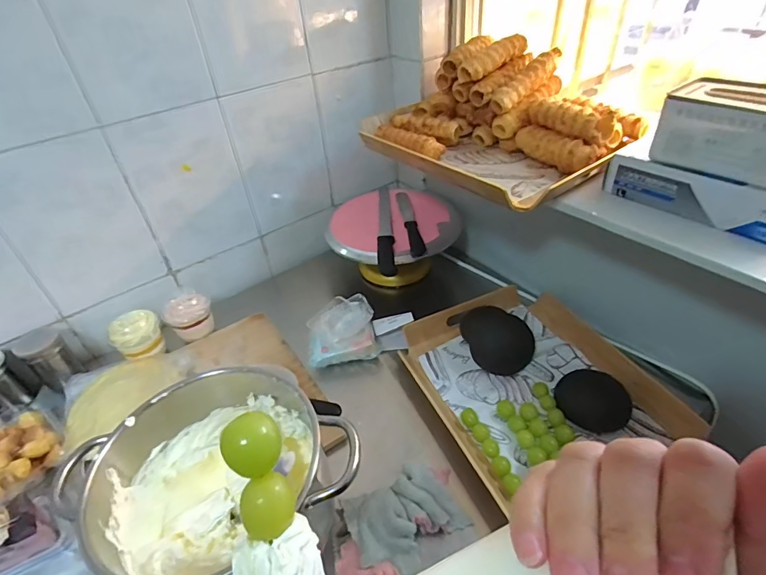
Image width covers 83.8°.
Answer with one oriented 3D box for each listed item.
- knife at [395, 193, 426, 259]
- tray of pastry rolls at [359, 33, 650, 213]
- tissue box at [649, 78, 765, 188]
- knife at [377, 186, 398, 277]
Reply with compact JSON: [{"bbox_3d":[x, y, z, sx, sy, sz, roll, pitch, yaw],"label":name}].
[{"bbox_3d":[0.058,-0.143,0.929,0.032,0.020,0.236,-7,39,-2],"label":"knife"},{"bbox_3d":[0.169,-0.303,0.737,0.291,0.147,0.438,-32,46,-28],"label":"tray of pastry rolls"},{"bbox_3d":[0.453,-0.197,0.533,0.118,0.079,0.166,-29,44,-26],"label":"tissue box"},{"bbox_3d":[0.003,-0.138,0.909,0.033,0.018,0.360,-4,39,2],"label":"knife"}]

